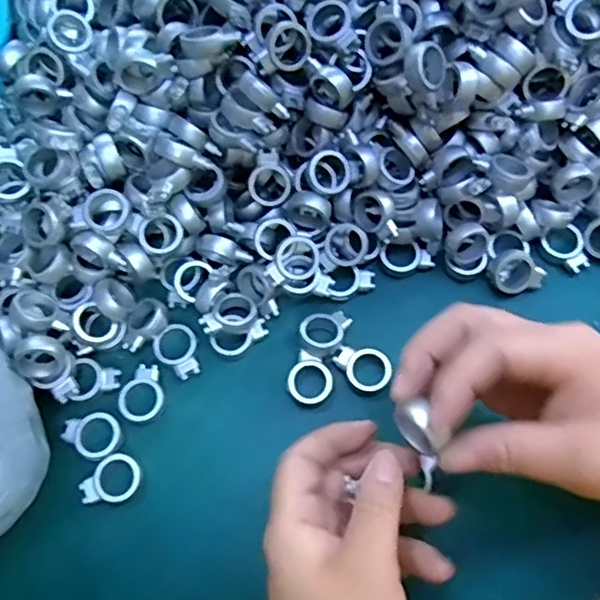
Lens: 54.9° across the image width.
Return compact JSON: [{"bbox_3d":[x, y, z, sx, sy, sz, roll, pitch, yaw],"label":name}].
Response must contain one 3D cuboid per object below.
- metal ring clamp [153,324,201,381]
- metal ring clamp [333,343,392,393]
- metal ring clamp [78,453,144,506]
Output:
[{"bbox_3d":[-0.072,0.030,0.346,0.025,0.005,0.032,-41,73,-11],"label":"metal ring clamp"},{"bbox_3d":[0.037,0.038,0.338,0.026,0.004,0.034,-39,73,-11],"label":"metal ring clamp"},{"bbox_3d":[-0.105,0.101,0.319,0.033,0.004,0.025,-38,73,-11],"label":"metal ring clamp"}]

